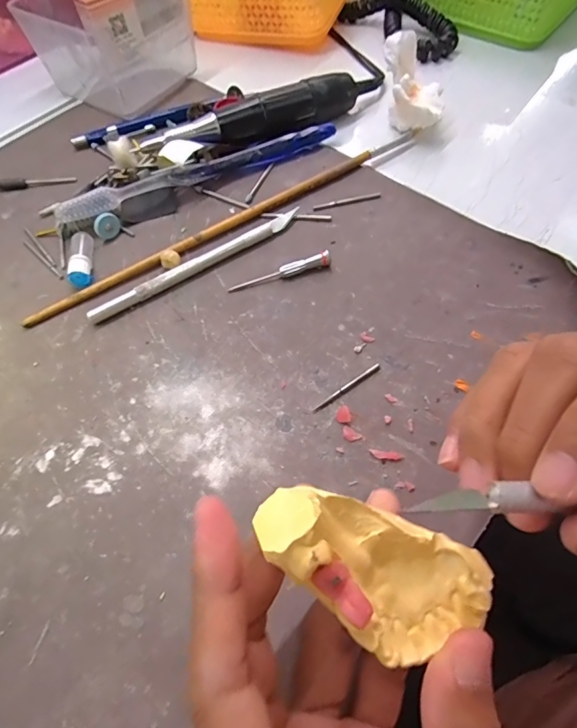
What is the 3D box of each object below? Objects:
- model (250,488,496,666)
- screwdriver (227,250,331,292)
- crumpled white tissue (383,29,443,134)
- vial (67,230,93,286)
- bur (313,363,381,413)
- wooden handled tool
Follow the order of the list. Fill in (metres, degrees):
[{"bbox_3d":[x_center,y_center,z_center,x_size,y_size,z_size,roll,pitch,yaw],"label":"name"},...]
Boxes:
[{"bbox_3d":[0.023,0.056,0.119,0.066,0.018,0.034,31,62,-16],"label":"model"},{"bbox_3d":[-0.005,-0.052,0.253,0.059,0.009,0.006,-14,61,-5],"label":"screwdriver"},{"bbox_3d":[0.084,-0.192,0.310,0.028,0.027,0.064,-13,86,-4],"label":"crumpled white tissue"},{"bbox_3d":[-0.121,-0.062,0.261,0.012,0.011,0.036,-13,61,-5],"label":"vial"},{"bbox_3d":[0.029,0.011,0.219,0.041,0.004,0.004,-33,64,-15],"label":"bur"},{"bbox_3d":[-0.027,-0.090,0.275,0.273,0.008,0.015,-32,64,-15],"label":"wooden handled tool"}]

